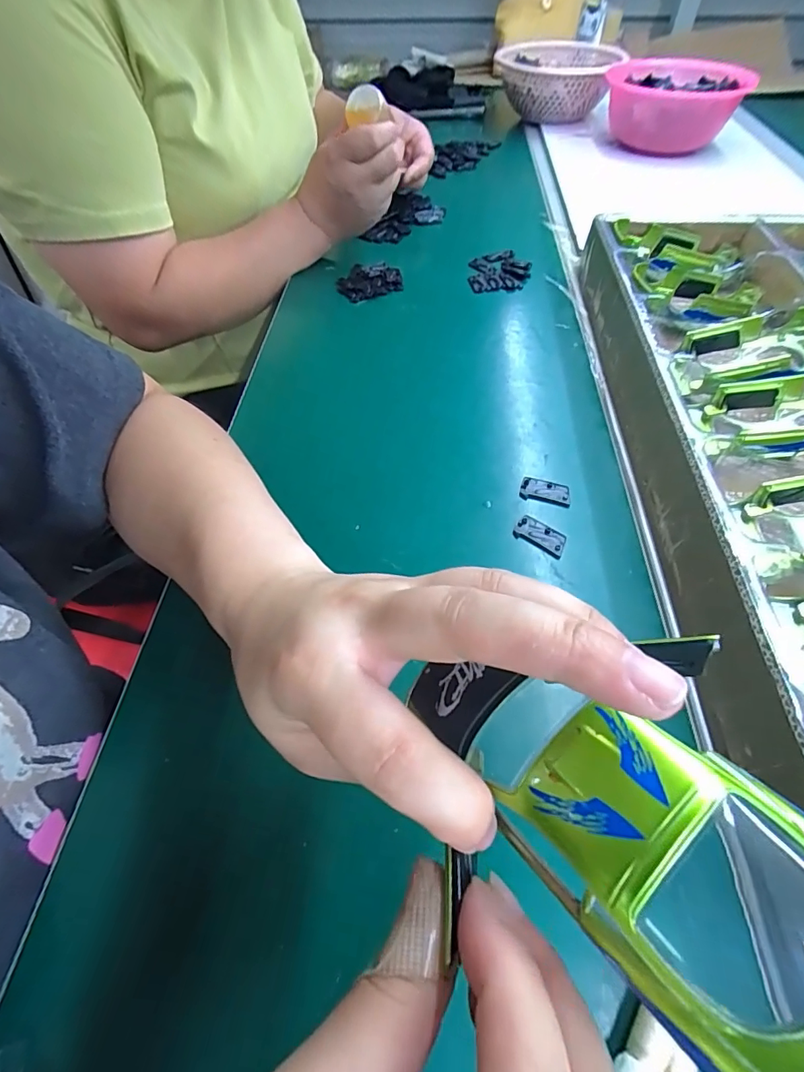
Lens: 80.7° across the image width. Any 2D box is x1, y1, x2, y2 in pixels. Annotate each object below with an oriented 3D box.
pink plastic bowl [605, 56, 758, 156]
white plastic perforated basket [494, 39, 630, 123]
[{"bbox_3d":[0.378,-0.591,0.658,0.174,0.082,0.157,7,57,6],"label":"pink plastic bowl"},{"bbox_3d":[0.253,-0.738,0.781,0.183,0.081,0.205,-6,56,-3],"label":"white plastic perforated basket"}]

